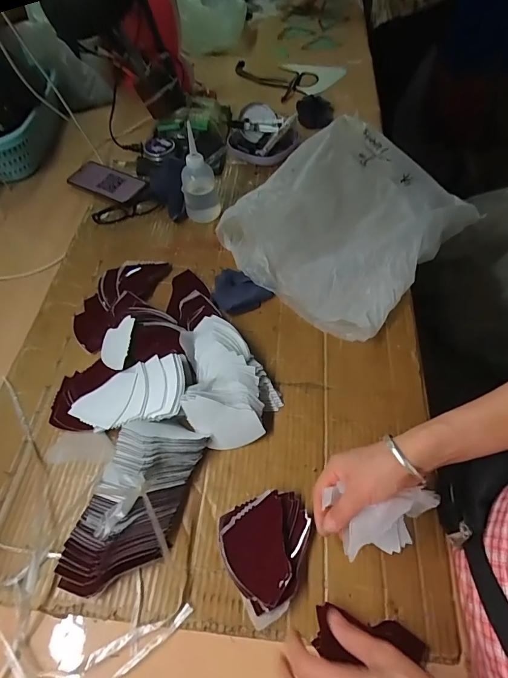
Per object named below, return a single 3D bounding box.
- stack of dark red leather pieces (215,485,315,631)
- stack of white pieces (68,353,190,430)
[{"bbox_3d":[0.020,0.231,0.426,0.104,0.028,0.106,-28,60,-14],"label":"stack of dark red leather pieces"},{"bbox_3d":[-0.166,0.074,0.516,0.164,0.049,0.086,-6,57,0],"label":"stack of white pieces"}]

